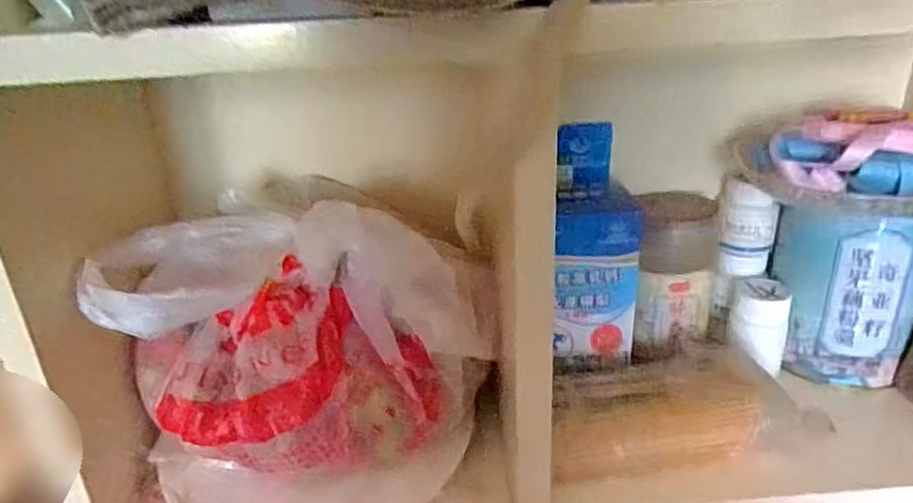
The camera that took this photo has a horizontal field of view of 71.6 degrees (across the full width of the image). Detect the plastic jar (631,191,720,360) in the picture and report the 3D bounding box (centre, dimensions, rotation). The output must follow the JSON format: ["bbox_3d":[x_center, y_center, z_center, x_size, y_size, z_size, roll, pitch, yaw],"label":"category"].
[{"bbox_3d":[0.154,0.017,0.452,0.055,0.108,0.057,9,27,25],"label":"plastic jar"}]

